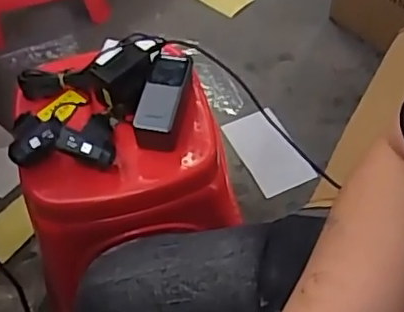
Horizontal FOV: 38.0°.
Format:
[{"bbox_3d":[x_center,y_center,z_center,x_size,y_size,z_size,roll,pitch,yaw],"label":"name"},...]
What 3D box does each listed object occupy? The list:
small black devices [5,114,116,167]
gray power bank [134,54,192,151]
[{"bbox_3d":[-0.181,-0.029,0.763,0.132,0.046,0.089,-2,53,1],"label":"small black devices"},{"bbox_3d":[-0.051,-0.080,0.793,0.052,0.050,0.143,7,54,7],"label":"gray power bank"}]

